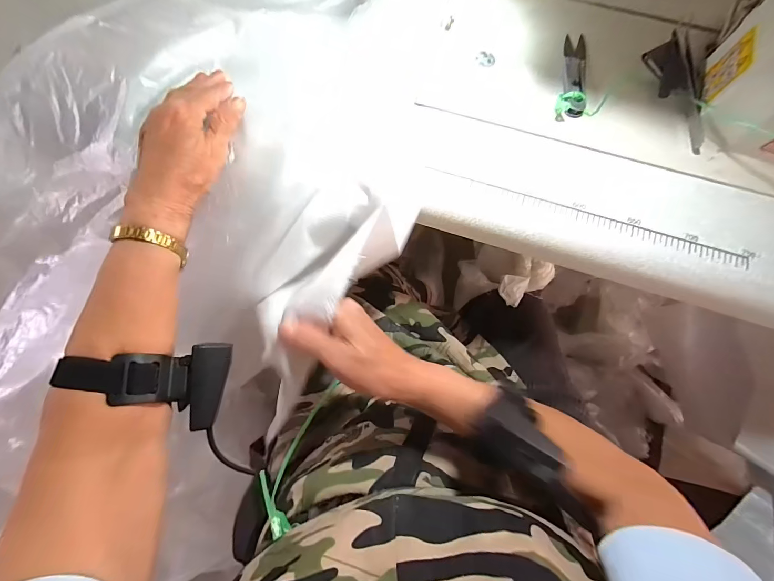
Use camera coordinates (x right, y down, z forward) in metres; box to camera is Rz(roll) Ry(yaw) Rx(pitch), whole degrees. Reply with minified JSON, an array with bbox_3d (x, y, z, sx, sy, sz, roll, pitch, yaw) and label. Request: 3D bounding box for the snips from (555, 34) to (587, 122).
[{"bbox_3d":[0.187,-0.216,0.347,0.025,0.013,0.100,11,77,3],"label":"snips"}]

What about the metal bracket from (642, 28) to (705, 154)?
[{"bbox_3d":[0.284,-0.194,0.338,0.042,0.019,0.128,-6,76,-1],"label":"metal bracket"}]

